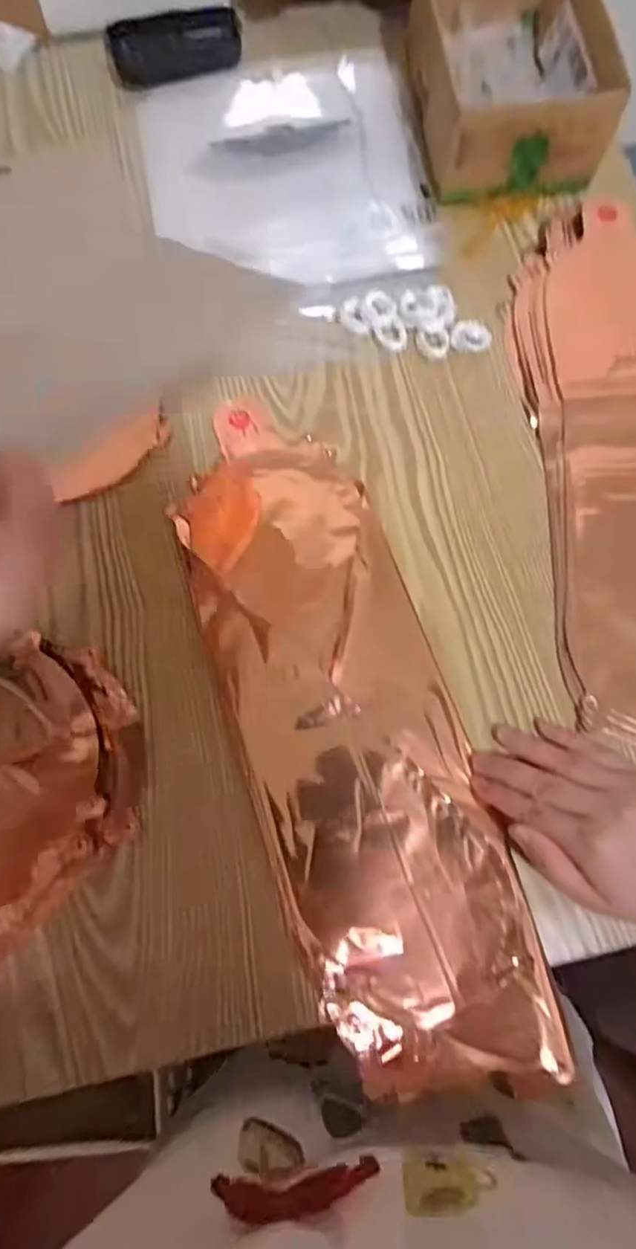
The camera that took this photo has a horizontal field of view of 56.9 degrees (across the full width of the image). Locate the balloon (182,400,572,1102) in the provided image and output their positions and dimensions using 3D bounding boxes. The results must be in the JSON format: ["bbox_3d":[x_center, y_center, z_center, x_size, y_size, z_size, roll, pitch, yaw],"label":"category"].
[{"bbox_3d":[0.014,0.054,0.370,0.132,0.011,0.420,-19,76,-4],"label":"balloon"}]

